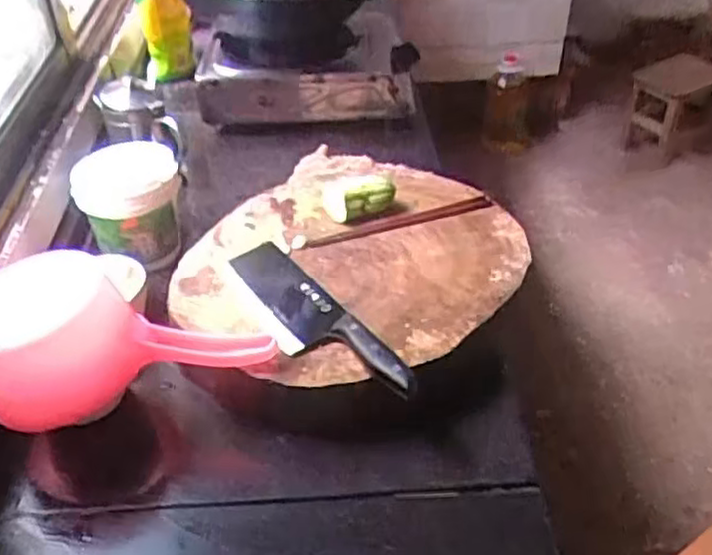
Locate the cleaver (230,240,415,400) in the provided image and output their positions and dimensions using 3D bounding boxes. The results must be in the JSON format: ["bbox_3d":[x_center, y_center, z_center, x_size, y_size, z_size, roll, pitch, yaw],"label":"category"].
[{"bbox_3d":[-0.055,0.038,0.768,0.083,0.021,0.280,-22,43,-23],"label":"cleaver"}]

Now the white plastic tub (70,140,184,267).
[{"bbox_3d":[-0.286,-0.093,0.939,0.126,0.131,0.110,-14,40,-15],"label":"white plastic tub"}]

